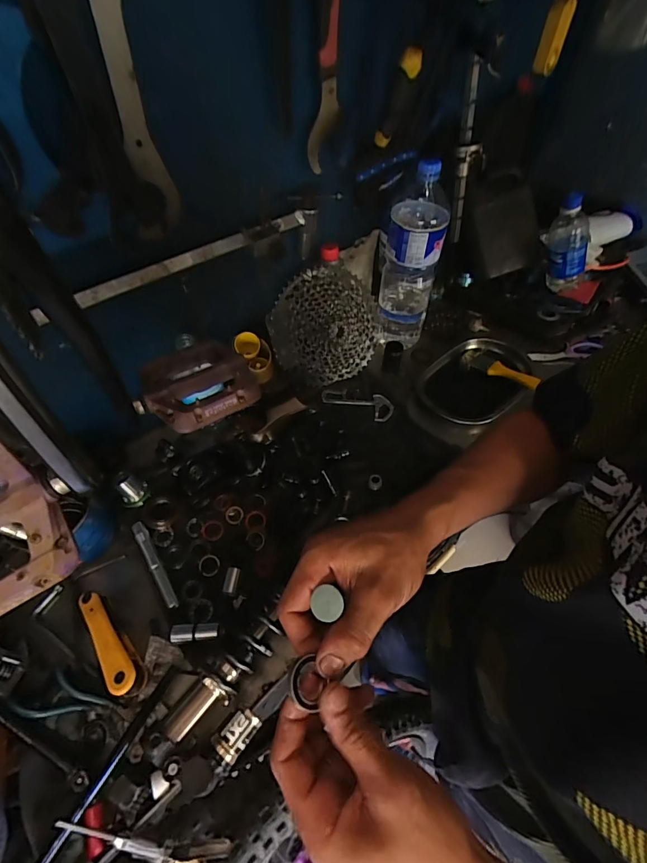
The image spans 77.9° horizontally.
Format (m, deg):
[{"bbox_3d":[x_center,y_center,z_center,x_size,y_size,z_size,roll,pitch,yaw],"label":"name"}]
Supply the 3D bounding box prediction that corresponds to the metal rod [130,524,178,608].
[{"bbox_3d":[-0.225,0.173,0.532,0.016,0.013,0.131,-32,60,-20],"label":"metal rod"}]

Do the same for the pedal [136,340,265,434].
[{"bbox_3d":[-0.124,-0.048,0.377,0.104,0.026,0.111,-29,59,-18],"label":"pedal"}]

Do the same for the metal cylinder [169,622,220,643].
[{"bbox_3d":[-0.155,0.239,0.478,0.060,0.018,0.019,-3,55,-1],"label":"metal cylinder"}]

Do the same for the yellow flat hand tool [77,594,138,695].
[{"bbox_3d":[-0.249,0.239,0.462,0.027,0.026,0.127,-33,60,-20],"label":"yellow flat hand tool"}]

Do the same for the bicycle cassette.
[{"bbox_3d":[0.010,-0.175,0.679,0.193,0.193,0.057,-22,23,-14],"label":"bicycle cassette"}]

